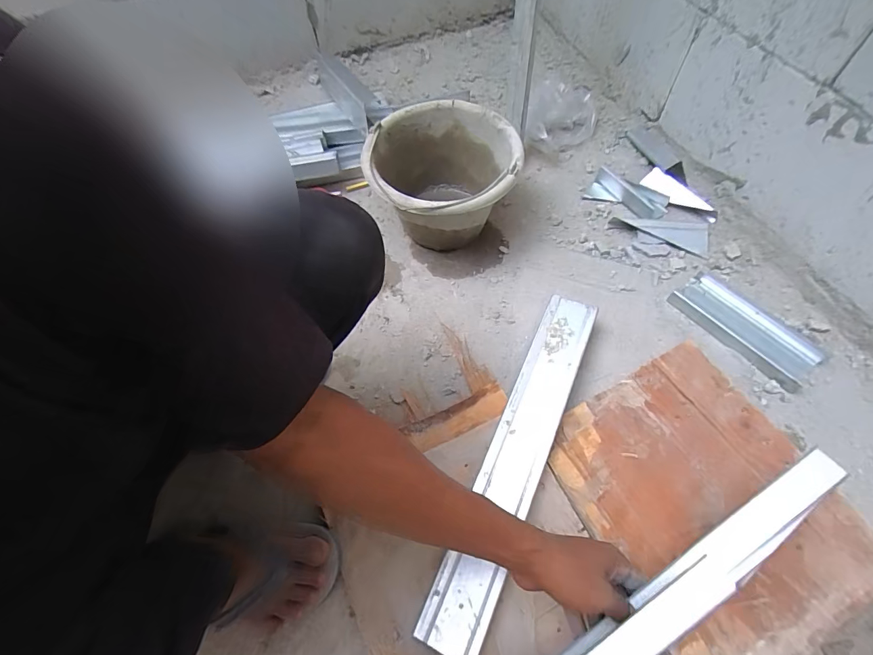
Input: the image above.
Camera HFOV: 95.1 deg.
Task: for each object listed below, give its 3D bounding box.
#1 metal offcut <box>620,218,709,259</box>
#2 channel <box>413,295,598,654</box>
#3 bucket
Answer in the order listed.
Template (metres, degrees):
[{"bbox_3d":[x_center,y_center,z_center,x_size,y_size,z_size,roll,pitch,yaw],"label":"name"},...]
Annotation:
[{"bbox_3d":[0.423,-0.170,0.733,0.143,0.016,0.064,7,62,8],"label":"metal offcut"},{"bbox_3d":[0.112,0.161,0.536,0.074,0.022,0.484,21,65,15],"label":"channel"},{"bbox_3d":[0.013,-0.248,0.724,0.248,0.179,0.254,-2,61,3],"label":"bucket"}]

